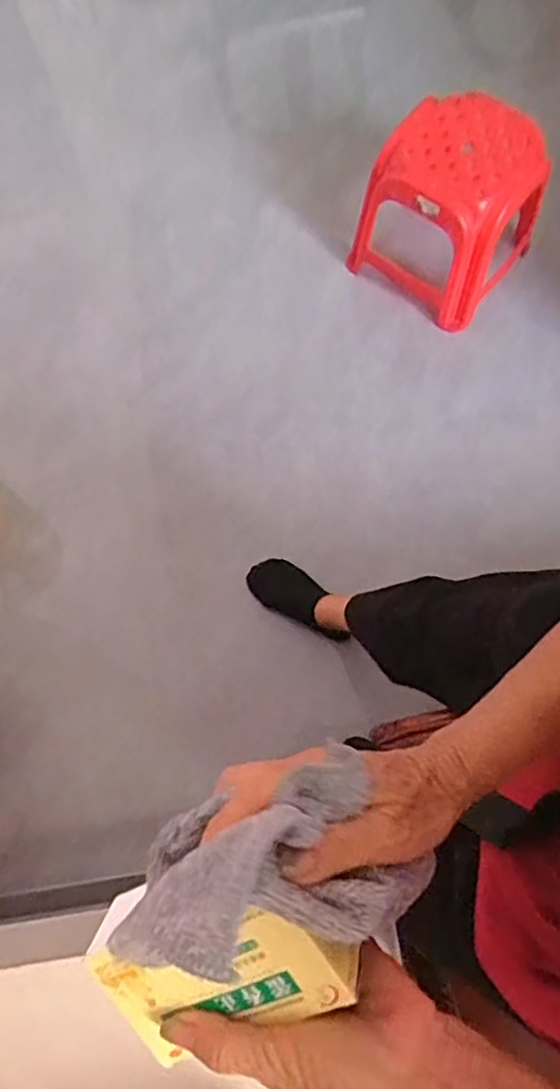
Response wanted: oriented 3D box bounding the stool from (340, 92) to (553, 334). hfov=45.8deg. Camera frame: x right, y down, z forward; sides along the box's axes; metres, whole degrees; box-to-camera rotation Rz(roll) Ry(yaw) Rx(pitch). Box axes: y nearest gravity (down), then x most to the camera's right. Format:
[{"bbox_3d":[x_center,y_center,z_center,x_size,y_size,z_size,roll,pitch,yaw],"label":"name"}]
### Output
[{"bbox_3d":[0.299,-0.594,1.200,0.271,0.260,0.214,33,77,10],"label":"stool"}]

